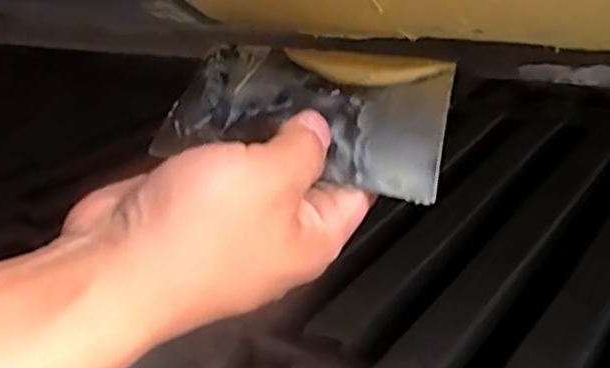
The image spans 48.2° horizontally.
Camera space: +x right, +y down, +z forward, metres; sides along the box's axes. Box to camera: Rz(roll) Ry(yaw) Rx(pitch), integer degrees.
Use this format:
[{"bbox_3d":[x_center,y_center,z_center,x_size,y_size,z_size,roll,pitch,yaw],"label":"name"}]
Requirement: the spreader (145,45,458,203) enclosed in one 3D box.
[{"bbox_3d":[0.000,-0.033,0.306,0.135,0.005,0.070,11,59,27],"label":"spreader"}]

